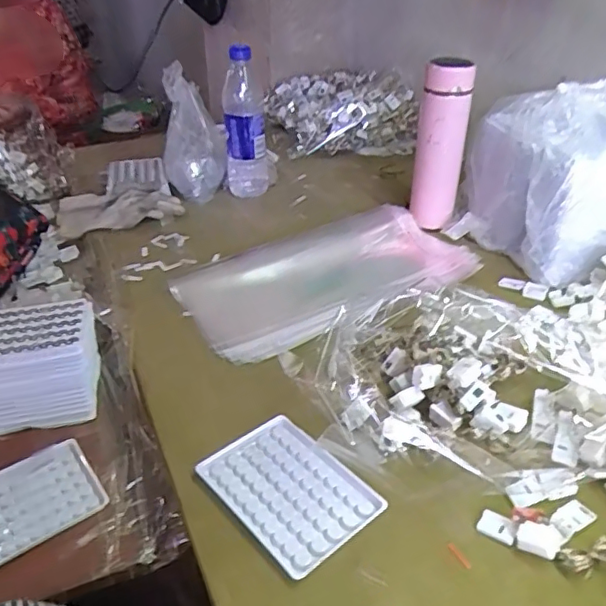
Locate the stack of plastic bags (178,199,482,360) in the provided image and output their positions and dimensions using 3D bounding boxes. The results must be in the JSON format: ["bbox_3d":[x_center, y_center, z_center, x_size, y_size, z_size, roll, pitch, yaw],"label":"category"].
[{"bbox_3d":[0.036,-0.038,0.716,0.357,0.035,0.182,-21,37,-24],"label":"stack of plastic bags"}]

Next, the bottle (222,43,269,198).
[{"bbox_3d":[-0.091,-0.269,0.883,0.066,0.217,0.061,-4,34,-5],"label":"bottle"}]

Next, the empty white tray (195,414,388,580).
[{"bbox_3d":[-0.011,0.146,0.458,0.094,0.010,0.127,-27,40,-31],"label":"empty white tray"}]

